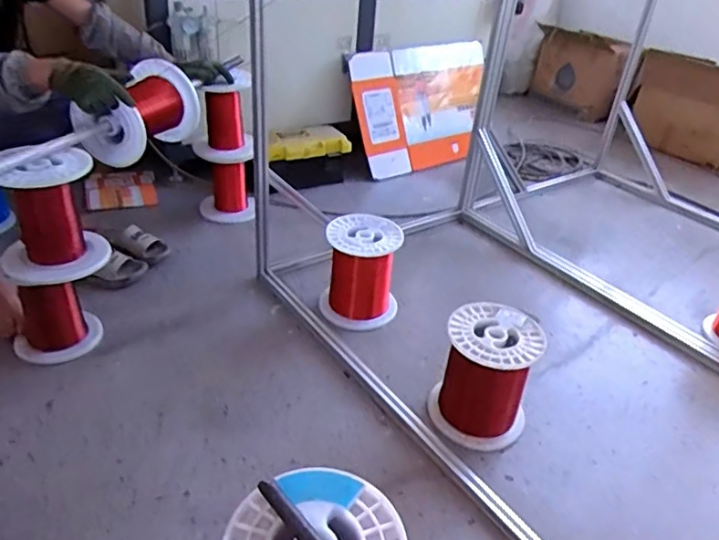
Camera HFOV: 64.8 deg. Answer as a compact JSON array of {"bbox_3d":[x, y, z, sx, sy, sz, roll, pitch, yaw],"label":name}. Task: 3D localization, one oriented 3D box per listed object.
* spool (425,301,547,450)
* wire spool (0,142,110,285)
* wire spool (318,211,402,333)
[{"bbox_3d":[0.274,0.230,1.237,0.199,0.238,0.205,3,35,-2],"label":"spool"},{"bbox_3d":[-0.714,-0.131,1.290,0.235,0.244,0.221,4,34,-3],"label":"wire spool"},{"bbox_3d":[0.003,0.000,1.550,0.203,0.235,0.220,3,35,-2],"label":"wire spool"}]

